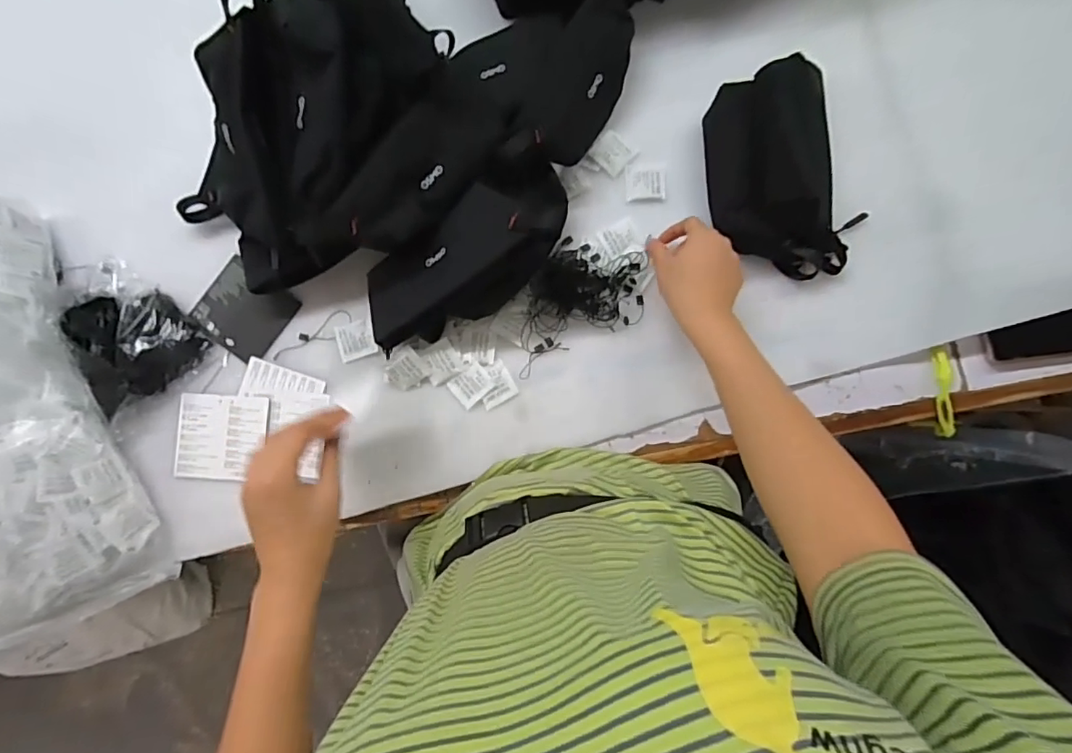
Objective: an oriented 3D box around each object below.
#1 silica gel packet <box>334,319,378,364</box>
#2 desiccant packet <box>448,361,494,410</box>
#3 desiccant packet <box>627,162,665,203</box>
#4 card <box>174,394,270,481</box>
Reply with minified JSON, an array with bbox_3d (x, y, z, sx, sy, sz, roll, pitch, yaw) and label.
[{"bbox_3d":[-0.192,-0.039,0.578,0.040,0.004,0.040,-18,86,1],"label":"silica gel packet"},{"bbox_3d":[-0.068,0.009,0.565,0.040,0.007,0.035,-39,86,-1],"label":"desiccant packet"},{"bbox_3d":[0.118,-0.209,0.580,0.041,0.005,0.040,0,86,2],"label":"desiccant packet"},{"bbox_3d":[-0.338,0.066,0.582,0.094,0.009,0.090,5,87,3],"label":"card"}]

